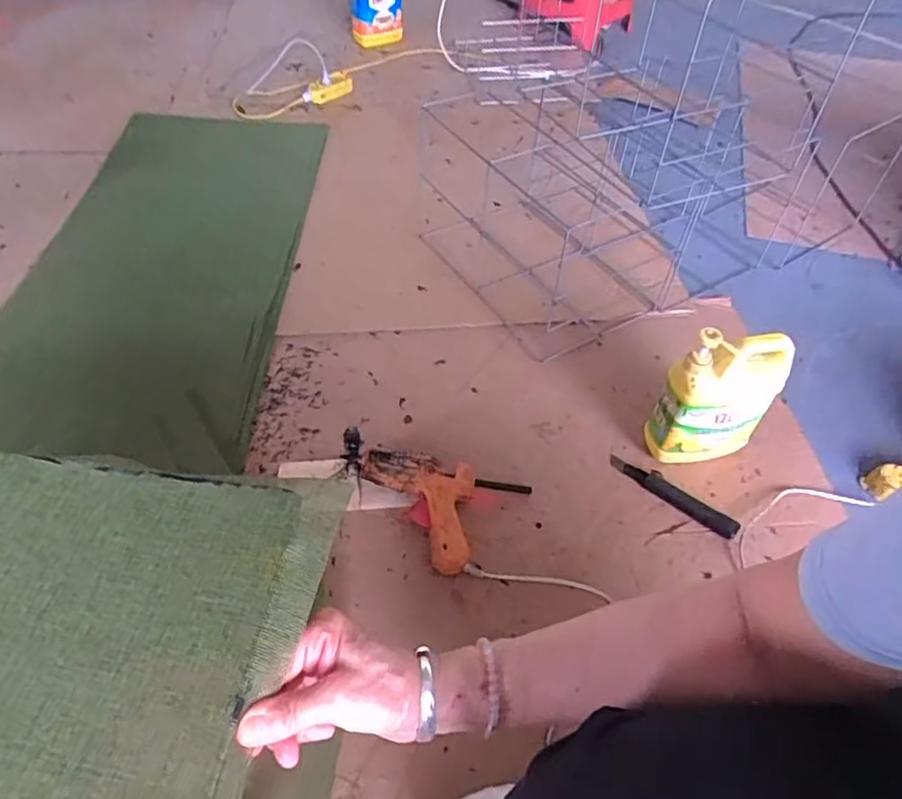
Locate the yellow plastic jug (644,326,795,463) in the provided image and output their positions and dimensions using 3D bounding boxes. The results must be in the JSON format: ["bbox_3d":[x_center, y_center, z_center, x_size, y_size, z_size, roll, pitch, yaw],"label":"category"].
[{"bbox_3d":[0.365,0.009,0.854,0.148,0.239,0.056,-1,51,-3],"label":"yellow plastic jug"}]

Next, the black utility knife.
[{"bbox_3d":[0.319,0.133,0.890,0.190,0.011,0.035,35,57,23],"label":"black utility knife"}]

